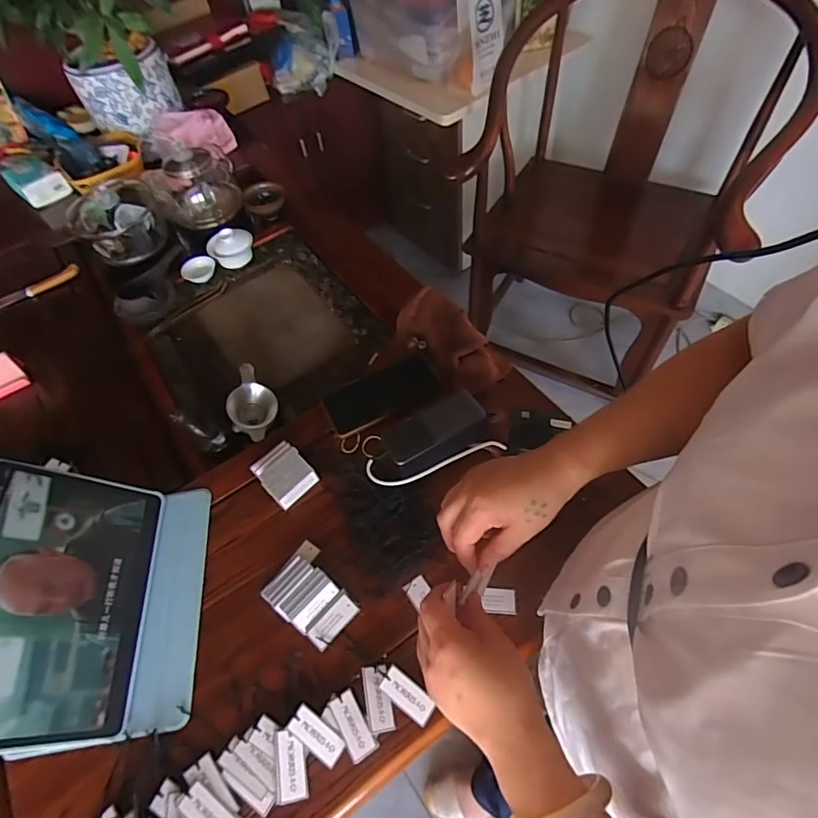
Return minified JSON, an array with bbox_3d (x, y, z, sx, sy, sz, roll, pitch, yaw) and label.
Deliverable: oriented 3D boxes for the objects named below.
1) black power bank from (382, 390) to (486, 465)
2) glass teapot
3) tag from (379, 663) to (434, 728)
[{"bbox_3d":[0.032,0.020,0.590,0.128,0.014,0.049,-28,59,-12],"label":"black power bank"},{"bbox_3d":[-0.443,-0.462,0.968,0.167,0.163,0.150,-19,58,-7],"label":"glass teapot"},{"bbox_3d":[-0.001,0.285,0.470,0.056,0.004,0.025,39,60,10],"label":"tag"}]

